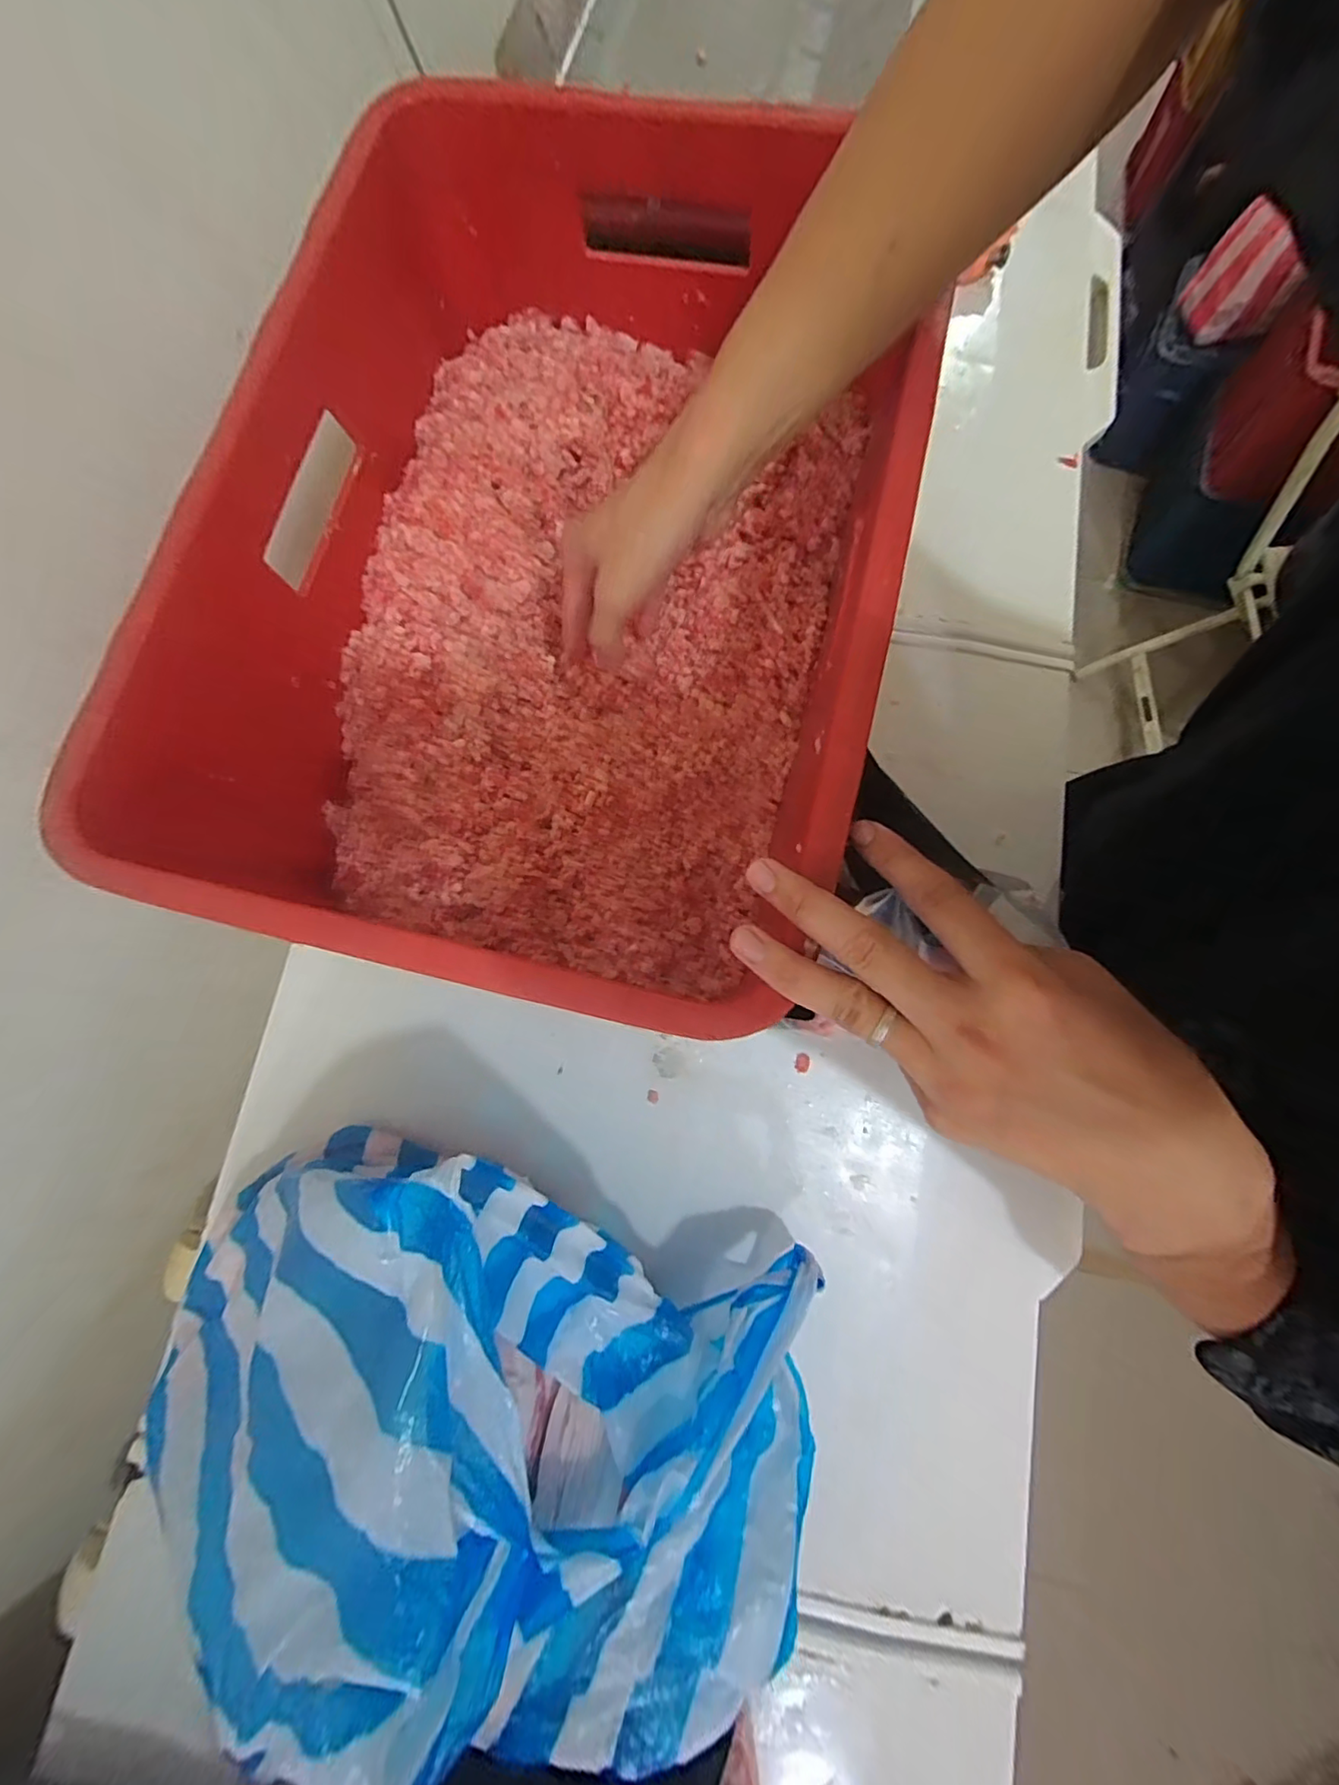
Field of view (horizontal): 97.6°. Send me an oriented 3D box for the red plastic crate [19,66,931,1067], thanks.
[{"bbox_3d":[-0.068,-0.194,0.391,0.337,0.214,0.499,13,79,3],"label":"red plastic crate"}]

